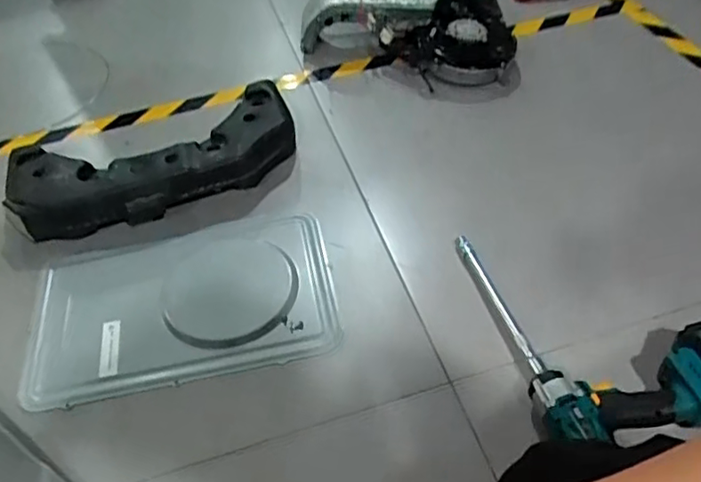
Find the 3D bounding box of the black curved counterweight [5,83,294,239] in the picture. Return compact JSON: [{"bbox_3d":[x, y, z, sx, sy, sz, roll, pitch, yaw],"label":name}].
[{"bbox_3d":[-0.351,-0.151,1.113,0.515,0.078,0.218,-21,49,-13],"label":"black curved counterweight"}]

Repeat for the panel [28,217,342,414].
[{"bbox_3d":[-0.257,0.086,0.943,0.449,0.044,0.284,-11,48,-5],"label":"panel"}]

